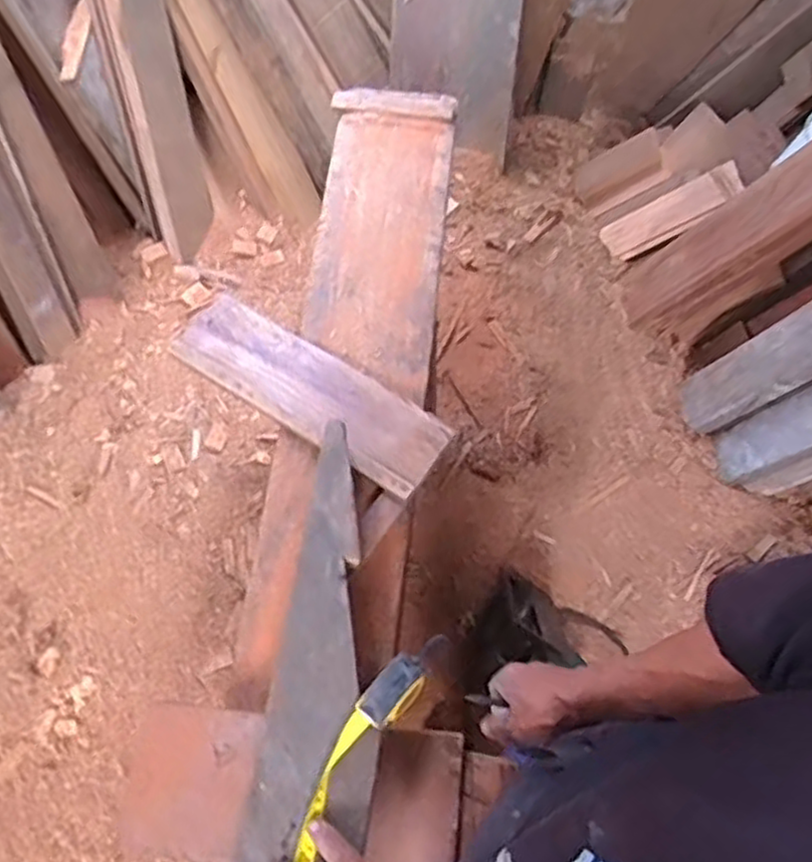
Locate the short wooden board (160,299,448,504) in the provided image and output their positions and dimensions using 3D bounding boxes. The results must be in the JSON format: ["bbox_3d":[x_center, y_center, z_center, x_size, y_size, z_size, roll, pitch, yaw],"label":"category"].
[{"bbox_3d":[-0.131,-0.059,0.946,0.395,0.015,0.117,30,68,19],"label":"short wooden board"}]

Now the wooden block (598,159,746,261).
[{"bbox_3d":[0.596,-0.490,1.658,0.322,0.036,0.101,-25,62,33],"label":"wooden block"}]

